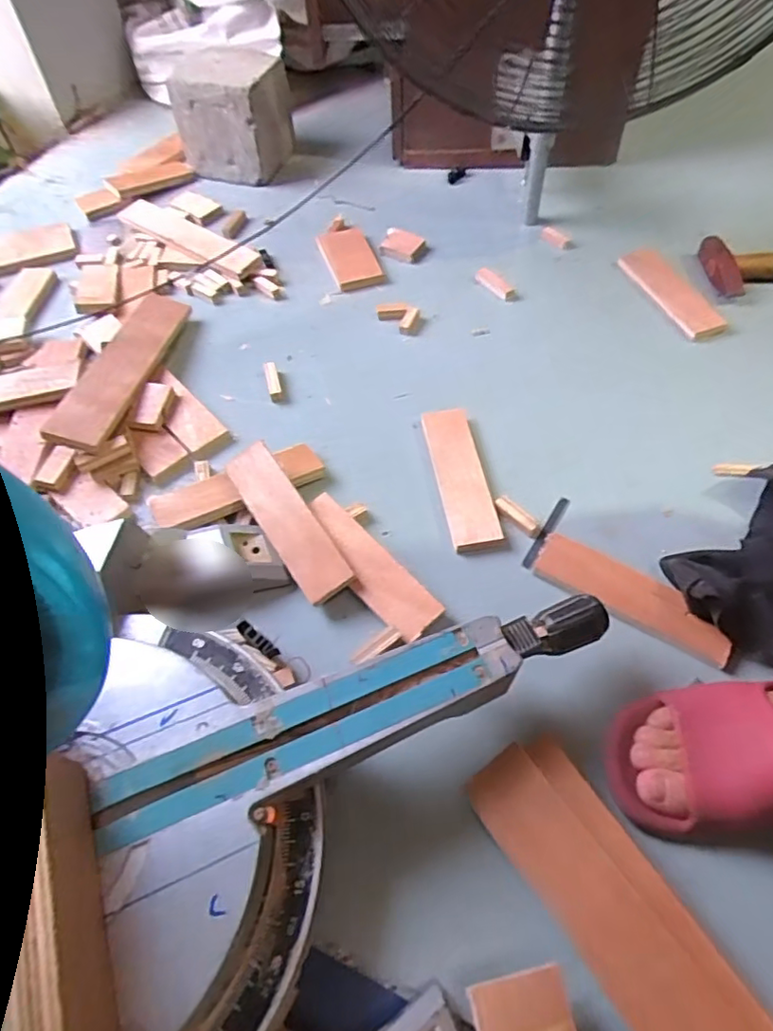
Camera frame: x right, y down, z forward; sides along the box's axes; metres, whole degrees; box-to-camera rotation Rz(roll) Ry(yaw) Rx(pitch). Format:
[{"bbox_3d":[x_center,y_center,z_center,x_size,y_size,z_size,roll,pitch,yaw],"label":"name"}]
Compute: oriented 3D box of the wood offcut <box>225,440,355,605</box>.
[{"bbox_3d":[-0.101,0.005,0.595,0.053,0.010,0.179,-39,71,4],"label":"wood offcut"}]

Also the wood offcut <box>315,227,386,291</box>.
[{"bbox_3d":[-0.058,-0.403,0.909,0.079,0.014,0.138,-18,60,-13],"label":"wood offcut"}]

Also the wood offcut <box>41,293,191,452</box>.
[{"bbox_3d":[-0.325,-0.189,0.728,0.071,0.018,0.297,23,46,-14],"label":"wood offcut"}]

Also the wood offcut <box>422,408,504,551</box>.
[{"bbox_3d":[0.081,-0.047,0.659,0.055,0.019,0.186,-7,58,-6],"label":"wood offcut"}]

